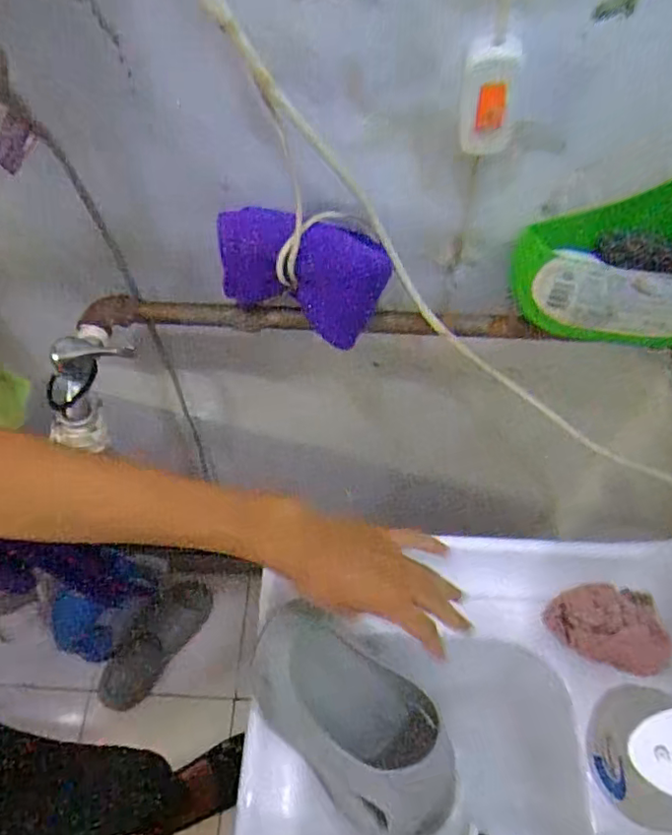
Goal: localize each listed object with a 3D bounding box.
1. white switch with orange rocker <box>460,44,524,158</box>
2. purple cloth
[{"bbox_3d":[0.098,-0.202,0.381,0.034,0.074,0.016,8,61,8],"label":"white switch with orange rocker"},{"bbox_3d":[-0.027,-0.110,0.490,0.133,0.119,0.036,2,61,5],"label":"purple cloth"}]

